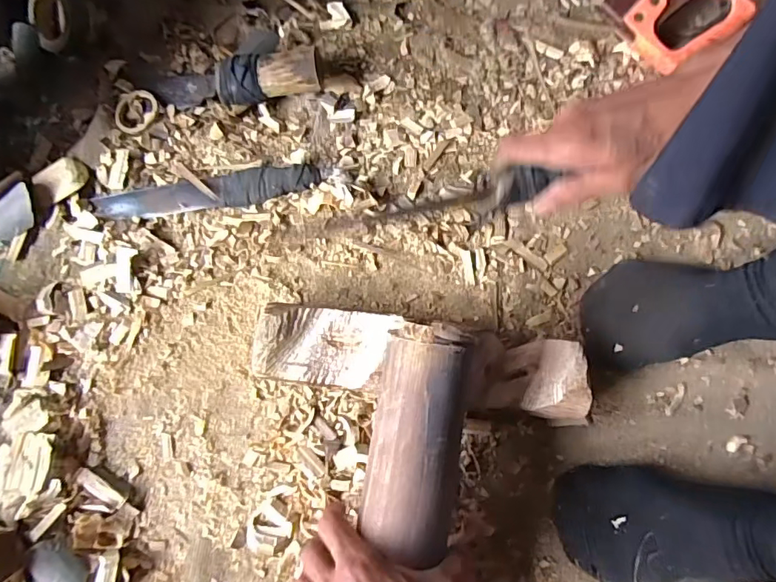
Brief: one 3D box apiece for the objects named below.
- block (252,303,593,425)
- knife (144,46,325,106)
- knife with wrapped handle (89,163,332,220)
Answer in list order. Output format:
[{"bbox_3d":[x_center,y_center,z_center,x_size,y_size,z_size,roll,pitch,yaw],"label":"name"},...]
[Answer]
[{"bbox_3d":[0.025,0.065,0.483,0.318,0.059,0.080,9,76,1],"label":"block"},{"bbox_3d":[-0.175,-0.237,0.559,0.196,0.044,0.051,-4,76,-3],"label":"knife"},{"bbox_3d":[-0.191,-0.110,0.538,0.250,0.018,0.041,-6,77,-3],"label":"knife with wrapped handle"}]

